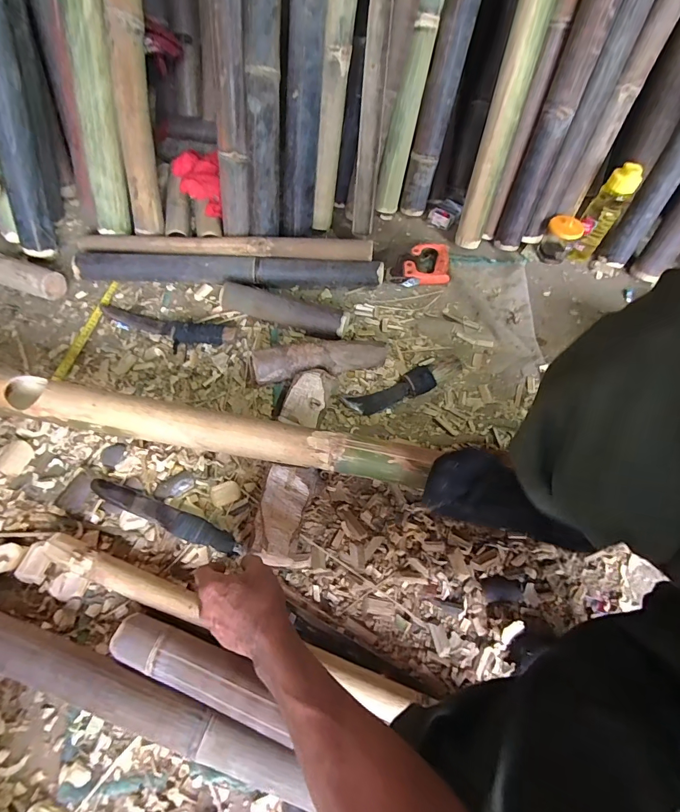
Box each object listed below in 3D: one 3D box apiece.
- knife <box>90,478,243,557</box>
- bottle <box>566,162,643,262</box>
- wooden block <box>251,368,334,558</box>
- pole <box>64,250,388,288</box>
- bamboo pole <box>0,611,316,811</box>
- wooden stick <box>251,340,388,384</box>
[{"bbox_3d":[-0.273,0.169,0.604,0.262,0.023,0.035,20,60,8],"label":"knife"},{"bbox_3d":[0.604,-0.438,0.898,0.067,0.217,0.057,38,64,18],"label":"bottle"},{"bbox_3d":[-0.073,0.083,0.646,0.083,0.058,0.324,8,59,1],"label":"wooden block"},{"bbox_3d":[-0.234,-0.294,0.852,0.654,0.065,0.059,3,60,-2],"label":"pole"},{"bbox_3d":[-0.270,0.349,0.472,0.477,0.044,0.052,18,60,7],"label":"bamboo pole"},{"bbox_3d":[-0.036,-0.089,0.747,0.251,0.064,0.061,-11,61,-9],"label":"wooden stick"}]

